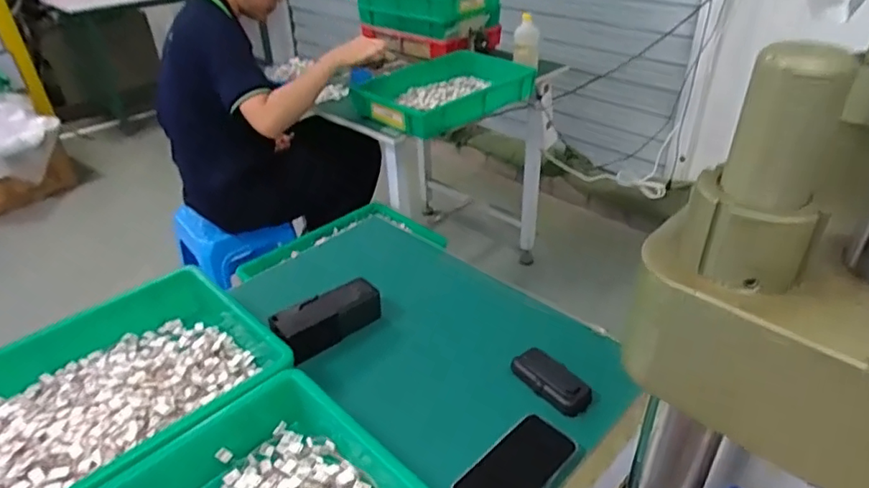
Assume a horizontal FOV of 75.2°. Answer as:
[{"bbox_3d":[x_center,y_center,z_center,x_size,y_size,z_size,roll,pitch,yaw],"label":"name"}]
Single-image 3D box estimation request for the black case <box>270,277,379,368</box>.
[{"bbox_3d":[-0.153,0.103,0.808,0.154,0.052,0.054,-26,40,-30],"label":"black case"}]

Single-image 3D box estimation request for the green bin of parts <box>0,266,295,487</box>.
[{"bbox_3d":[-0.412,0.195,0.649,0.277,0.075,0.468,25,43,35],"label":"green bin of parts"}]

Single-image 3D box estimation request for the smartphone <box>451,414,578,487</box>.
[{"bbox_3d":[0.089,0.246,0.619,0.141,0.008,0.077,-29,42,-33],"label":"smartphone"}]

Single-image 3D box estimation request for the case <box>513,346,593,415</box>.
[{"bbox_3d":[0.150,0.175,0.728,0.052,0.026,0.101,-24,39,-28],"label":"case"}]

